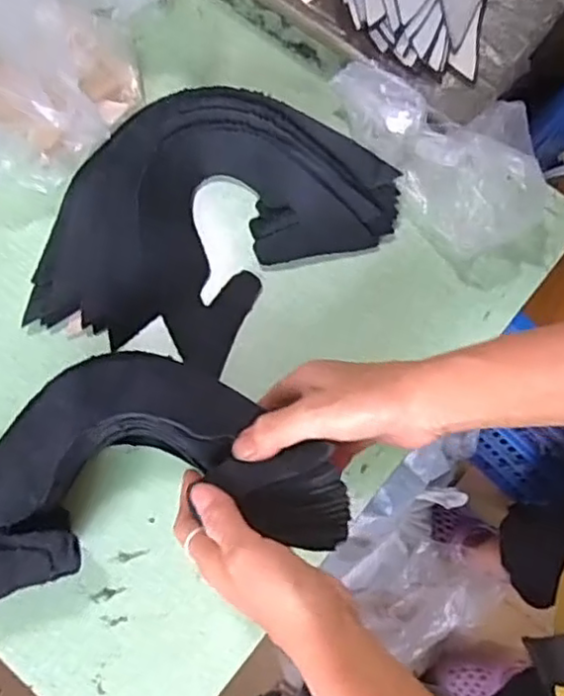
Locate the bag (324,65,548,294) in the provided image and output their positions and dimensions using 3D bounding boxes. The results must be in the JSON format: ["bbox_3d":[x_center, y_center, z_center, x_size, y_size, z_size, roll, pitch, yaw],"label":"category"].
[{"bbox_3d":[0.131,-0.151,0.499,0.123,0.062,0.200,-40,79,-9],"label":"bag"}]

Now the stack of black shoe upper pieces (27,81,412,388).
[{"bbox_3d":[-0.065,-0.093,0.497,0.261,0.050,0.181,-39,79,-8],"label":"stack of black shoe upper pieces"}]

